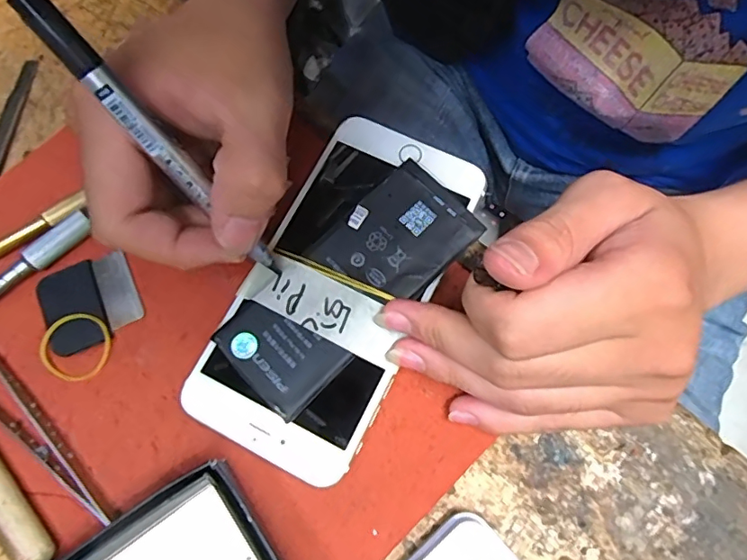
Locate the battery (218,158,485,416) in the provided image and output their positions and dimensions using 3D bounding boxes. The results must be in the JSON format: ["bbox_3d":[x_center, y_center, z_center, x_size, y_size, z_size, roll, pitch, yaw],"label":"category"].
[{"bbox_3d":[-0.009,0.001,0.221,0.049,0.004,0.117,42,79,14],"label":"battery"}]

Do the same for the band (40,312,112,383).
[{"bbox_3d":[-0.131,0.029,0.226,0.029,0.004,0.029,-1,72,2],"label":"band"}]

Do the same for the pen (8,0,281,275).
[{"bbox_3d":[-0.072,-0.044,0.182,0.007,0.122,0.010,17,63,47],"label":"pen"}]

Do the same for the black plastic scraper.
[{"bbox_3d":[-0.129,0.009,0.233,0.041,0.006,0.039,-26,73,-7],"label":"black plastic scraper"}]

